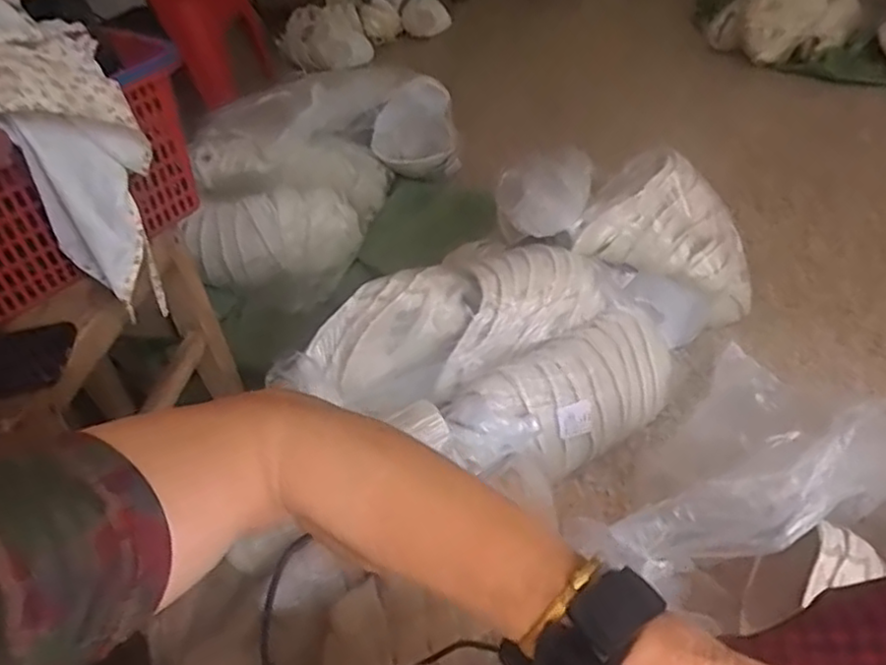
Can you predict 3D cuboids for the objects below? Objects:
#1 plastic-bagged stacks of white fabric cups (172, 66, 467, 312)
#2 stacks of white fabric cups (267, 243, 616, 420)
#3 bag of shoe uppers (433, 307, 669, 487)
[{"bbox_3d":[-0.303,-0.347,1.446,0.407,0.263,0.574,20,48,29],"label":"plastic-bagged stacks of white fabric cups"},{"bbox_3d":[0.032,-0.020,0.909,0.431,0.140,0.114,-24,43,-18],"label":"stacks of white fabric cups"},{"bbox_3d":[0.169,0.089,0.923,0.357,0.129,0.116,-27,44,-20],"label":"bag of shoe uppers"}]

